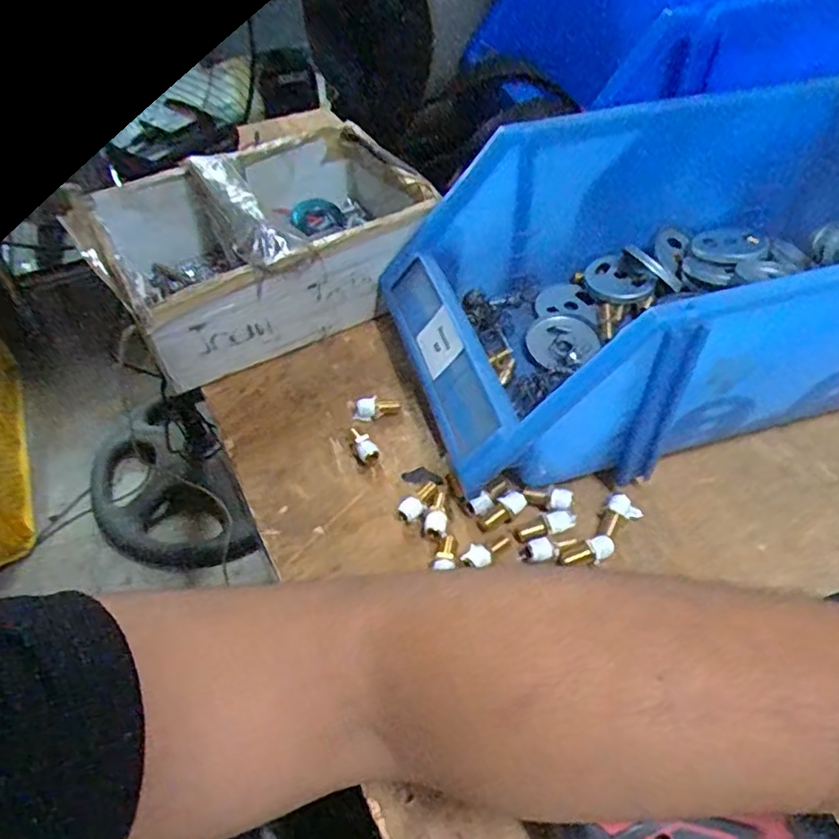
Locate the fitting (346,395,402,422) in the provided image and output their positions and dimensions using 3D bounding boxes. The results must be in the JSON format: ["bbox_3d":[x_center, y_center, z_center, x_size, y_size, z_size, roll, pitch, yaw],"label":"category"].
[{"bbox_3d":[-0.029,-0.007,0.411,0.033,0.015,0.016,0,49,2],"label":"fitting"}]

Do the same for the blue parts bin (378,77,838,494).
[{"bbox_3d":[0.157,-0.082,0.395,0.326,0.131,0.191,-11,49,-8],"label":"blue parts bin"}]

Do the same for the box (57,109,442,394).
[{"bbox_3d":[-0.112,-0.128,0.467,0.226,0.095,0.159,-23,52,-17],"label":"box"}]

